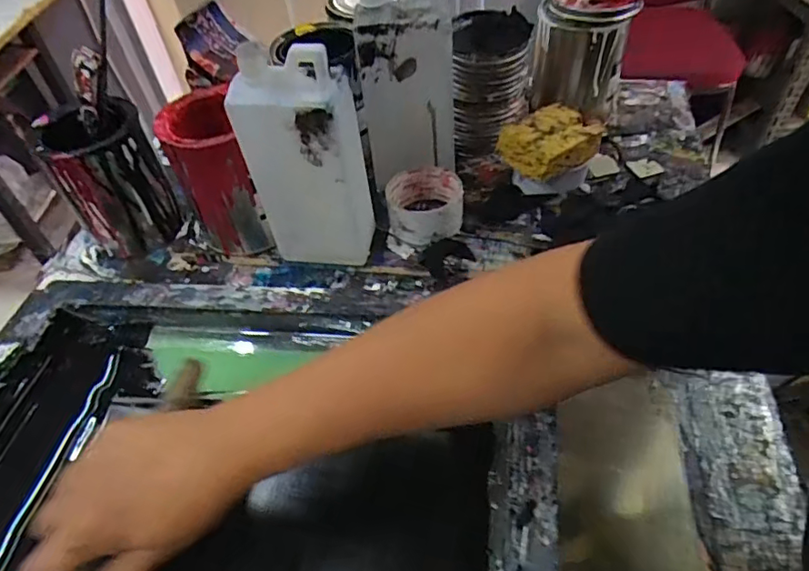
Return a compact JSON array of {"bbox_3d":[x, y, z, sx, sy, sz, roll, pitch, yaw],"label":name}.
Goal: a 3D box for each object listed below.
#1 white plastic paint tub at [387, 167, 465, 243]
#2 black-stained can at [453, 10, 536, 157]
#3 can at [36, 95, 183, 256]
[{"bbox_3d":[0.021,-0.088,0.599,0.080,0.053,0.081,-2,48,3],"label":"white plastic paint tub"},{"bbox_3d":[0.094,-0.246,0.663,0.088,0.136,0.100,-8,48,-3],"label":"black-stained can"},{"bbox_3d":[-0.320,-0.120,0.613,0.099,0.145,0.089,-30,53,-20],"label":"can"}]

